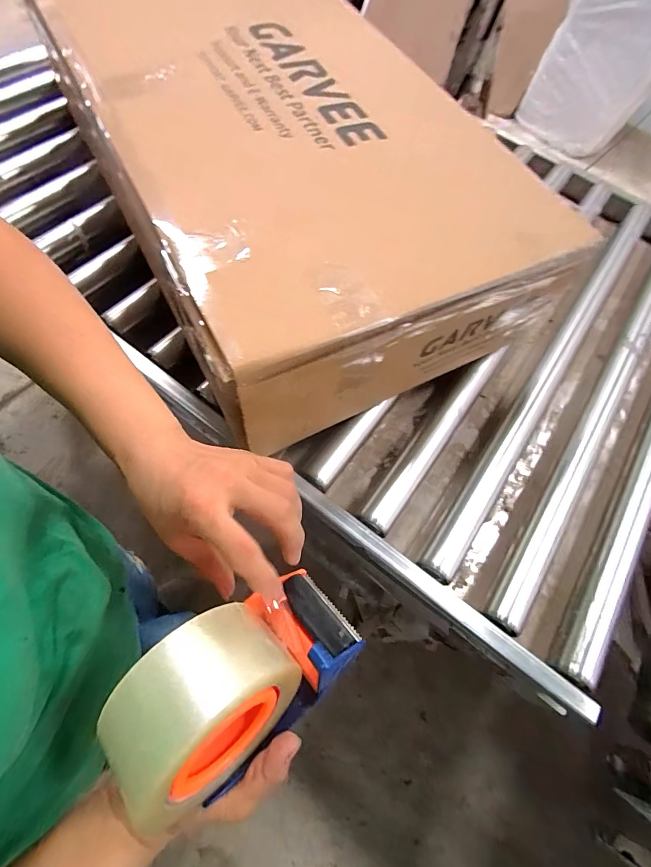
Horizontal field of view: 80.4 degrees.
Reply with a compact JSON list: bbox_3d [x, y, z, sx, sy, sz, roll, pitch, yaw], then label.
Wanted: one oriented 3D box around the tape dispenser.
[{"bbox_3d":[-0.052,0.156,0.243,0.144,0.078,0.089,-33,72,-16],"label":"tape dispenser"}]

